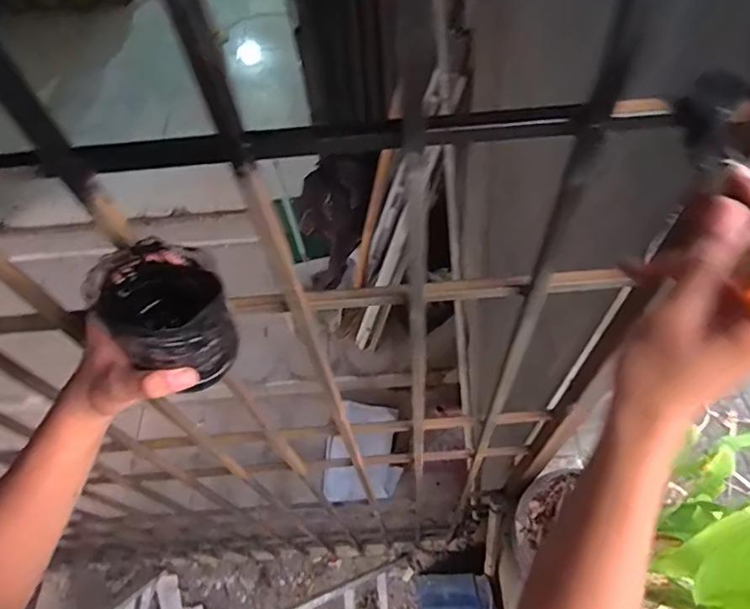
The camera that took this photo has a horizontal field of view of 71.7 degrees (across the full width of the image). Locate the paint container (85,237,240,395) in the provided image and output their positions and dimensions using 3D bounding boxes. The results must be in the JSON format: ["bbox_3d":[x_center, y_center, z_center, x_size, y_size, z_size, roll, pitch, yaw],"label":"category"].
[{"bbox_3d":[-0.152,0.011,0.399,0.092,0.108,0.080,37,67,24],"label":"paint container"}]

